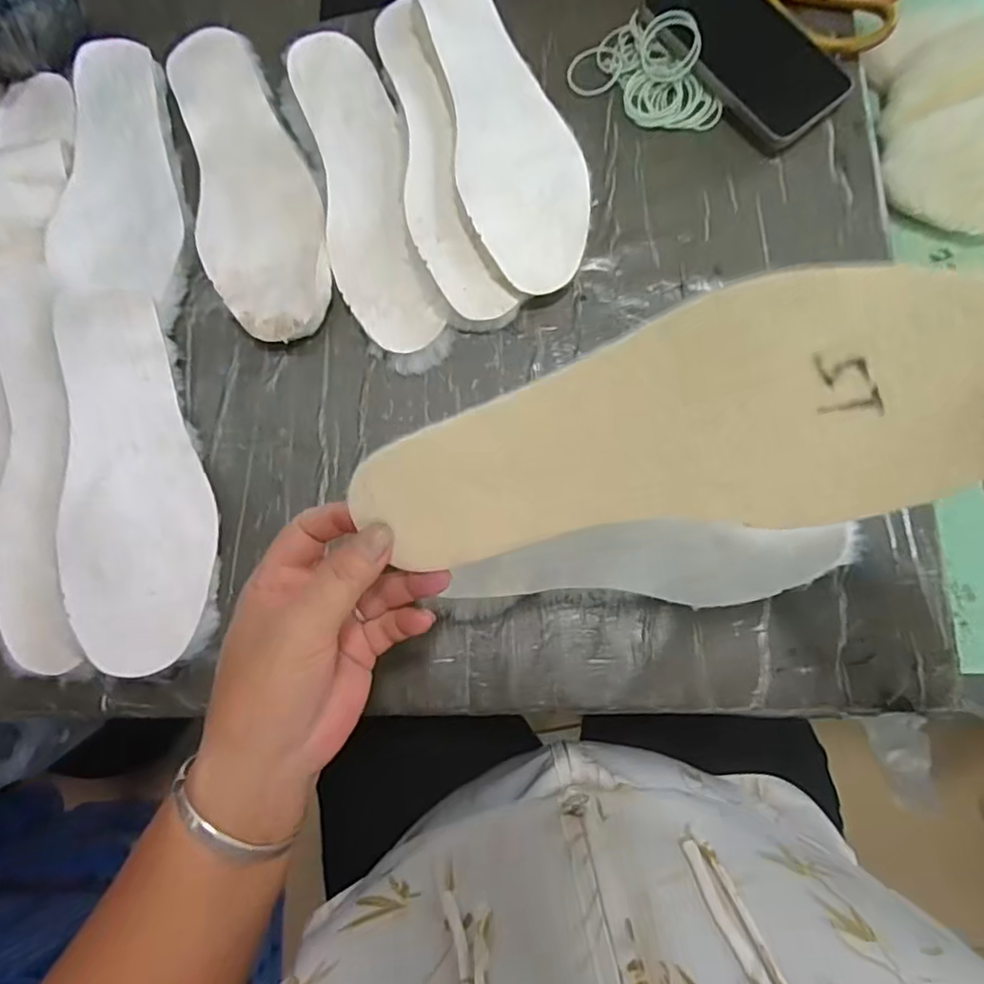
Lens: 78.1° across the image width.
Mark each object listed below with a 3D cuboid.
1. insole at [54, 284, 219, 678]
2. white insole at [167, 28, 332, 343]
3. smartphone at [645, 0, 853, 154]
[{"bbox_3d":[-0.239,-0.018,0.396,0.082,0.013,0.261,-14,77,-2],"label":"insole"},{"bbox_3d":[-0.179,-0.234,0.451,0.089,0.011,0.261,-14,77,-2],"label":"white insole"},{"bbox_3d":[0.187,-0.325,0.442,0.079,0.012,0.150,-37,84,-2],"label":"smartphone"}]

